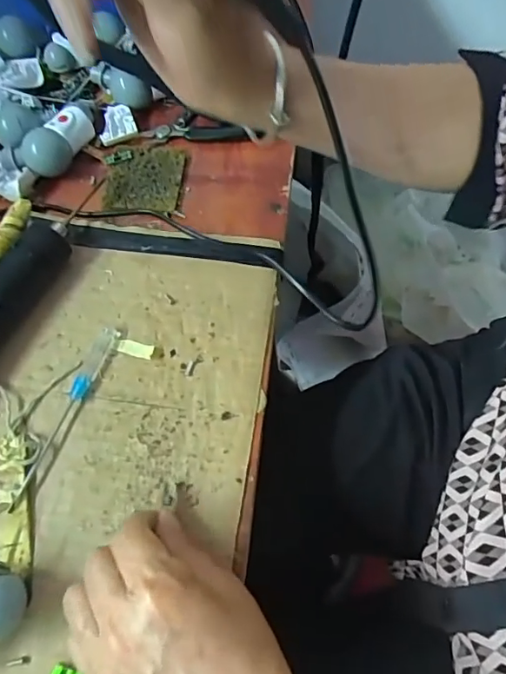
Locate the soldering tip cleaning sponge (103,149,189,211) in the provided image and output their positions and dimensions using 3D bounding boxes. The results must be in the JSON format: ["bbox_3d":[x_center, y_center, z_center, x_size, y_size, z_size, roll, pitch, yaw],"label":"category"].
[{"bbox_3d":[-0.085,-0.124,0.409,0.060,0.005,0.060,1,66,4],"label":"soldering tip cleaning sponge"}]

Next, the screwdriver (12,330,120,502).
[{"bbox_3d":[-0.118,0.044,0.329,0.011,0.009,0.118,23,62,8],"label":"screwdriver"}]

